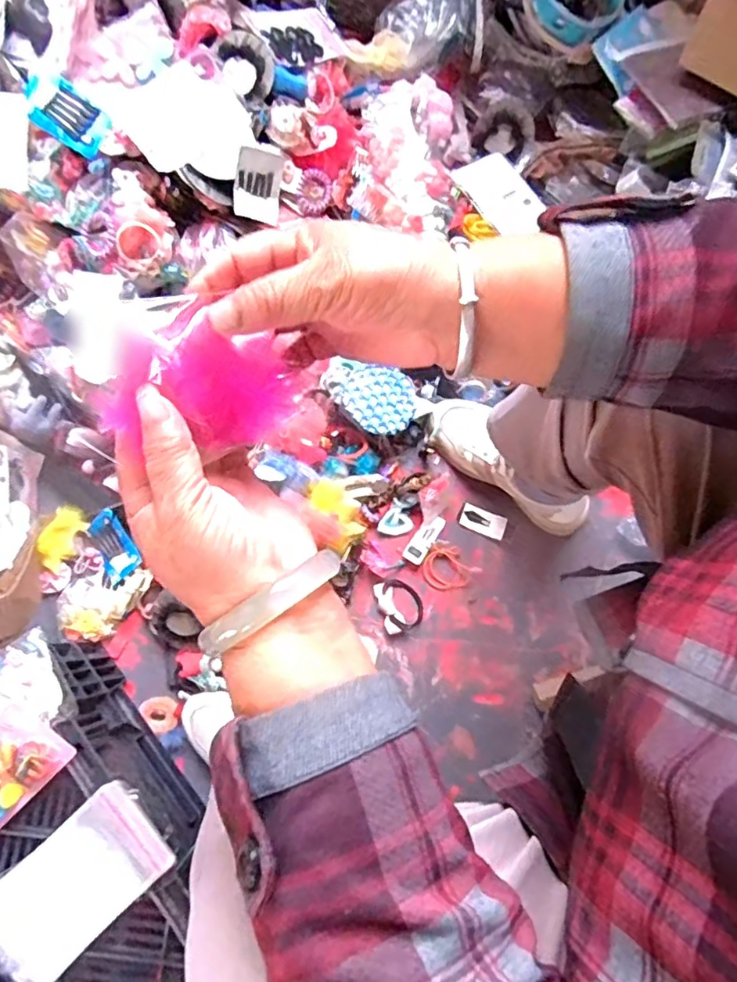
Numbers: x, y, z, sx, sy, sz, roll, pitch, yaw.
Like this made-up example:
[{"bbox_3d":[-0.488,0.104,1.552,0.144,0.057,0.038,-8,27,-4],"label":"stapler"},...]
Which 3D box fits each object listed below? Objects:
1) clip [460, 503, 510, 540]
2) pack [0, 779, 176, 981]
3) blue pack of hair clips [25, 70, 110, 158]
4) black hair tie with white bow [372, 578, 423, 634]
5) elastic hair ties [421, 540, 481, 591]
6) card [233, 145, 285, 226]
[{"bbox_3d":[0.155,0.040,0.781,0.061,0.004,0.031,23,79,5],"label":"clip"},{"bbox_3d":[-0.268,0.357,0.526,0.166,0.019,0.095,-41,81,-8],"label":"pack"},{"bbox_3d":[-0.353,-0.441,0.676,0.086,0.008,0.062,24,87,-27],"label":"blue pack of hair clips"},{"bbox_3d":[0.041,0.148,0.755,0.053,0.008,0.066,-18,79,-4],"label":"black hair tie with white bow"},{"bbox_3d":[0.106,0.103,0.762,0.069,0.009,0.059,29,80,6],"label":"elastic hair ties"},{"bbox_3d":[-0.141,-0.391,0.744,0.063,0.008,0.082,-6,115,-34],"label":"card"}]

